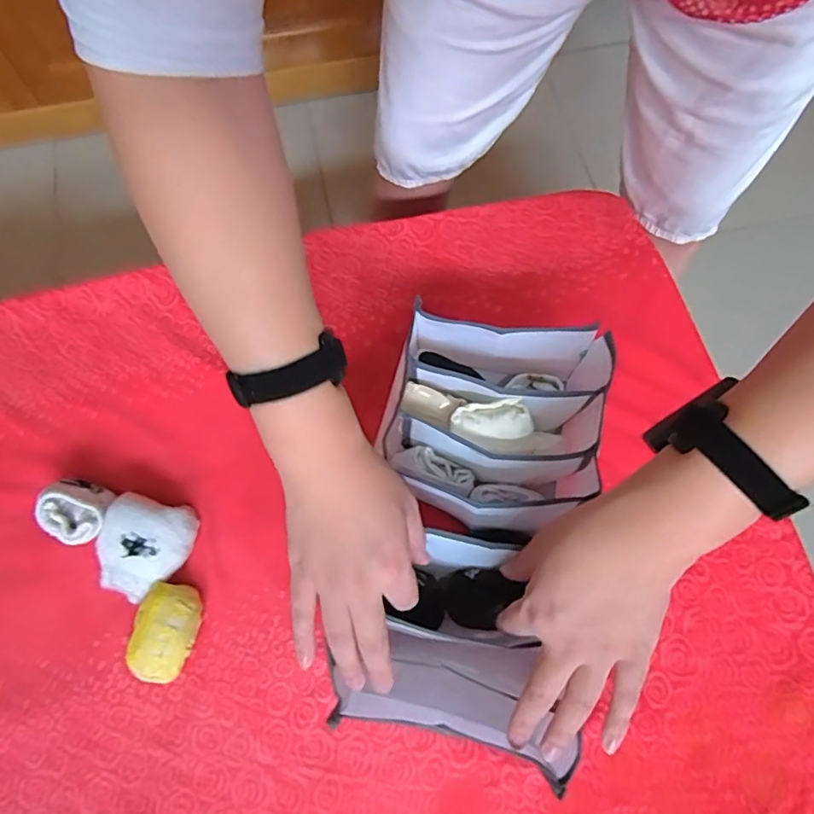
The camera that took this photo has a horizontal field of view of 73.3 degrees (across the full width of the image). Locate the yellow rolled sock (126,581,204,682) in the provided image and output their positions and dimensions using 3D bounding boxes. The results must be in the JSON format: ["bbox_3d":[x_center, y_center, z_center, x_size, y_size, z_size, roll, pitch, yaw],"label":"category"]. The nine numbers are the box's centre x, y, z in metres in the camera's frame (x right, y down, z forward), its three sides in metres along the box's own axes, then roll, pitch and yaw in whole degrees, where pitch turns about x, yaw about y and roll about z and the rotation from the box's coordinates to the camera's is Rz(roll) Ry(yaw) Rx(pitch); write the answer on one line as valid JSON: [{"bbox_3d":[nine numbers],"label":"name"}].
[{"bbox_3d":[-0.215,0.199,0.486,0.053,0.042,0.081,7,72,3],"label":"yellow rolled sock"}]

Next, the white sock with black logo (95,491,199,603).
[{"bbox_3d":[-0.244,0.131,0.507,0.079,0.048,0.090,13,73,5],"label":"white sock with black logo"}]

